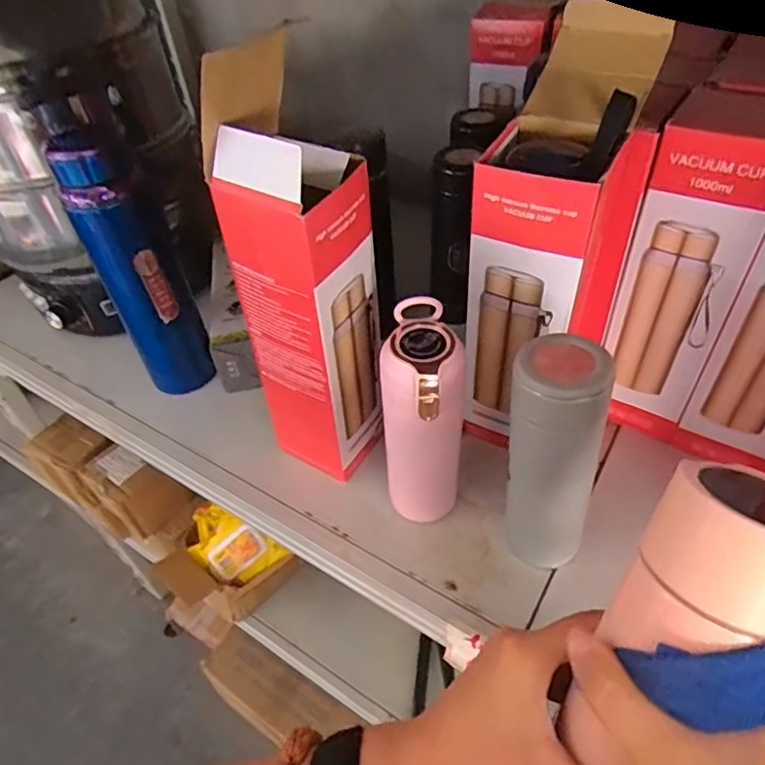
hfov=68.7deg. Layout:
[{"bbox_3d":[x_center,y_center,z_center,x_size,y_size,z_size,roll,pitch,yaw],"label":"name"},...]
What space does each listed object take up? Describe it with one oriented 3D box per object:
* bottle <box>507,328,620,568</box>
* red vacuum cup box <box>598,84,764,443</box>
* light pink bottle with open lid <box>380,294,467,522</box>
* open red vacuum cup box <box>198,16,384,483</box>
[{"bbox_3d":[0.128,0.061,0.423,0.065,0.195,0.057,9,46,15],"label":"bottle"},{"bbox_3d":[0.265,-0.087,0.498,0.090,0.300,0.088,23,51,26],"label":"red vacuum cup box"},{"bbox_3d":[0.035,0.040,0.472,0.066,0.202,0.076,-2,45,4],"label":"light pink bottle with open lid"},{"bbox_3d":[-0.059,-0.070,0.466,0.088,0.349,0.093,19,50,23],"label":"open red vacuum cup box"}]

